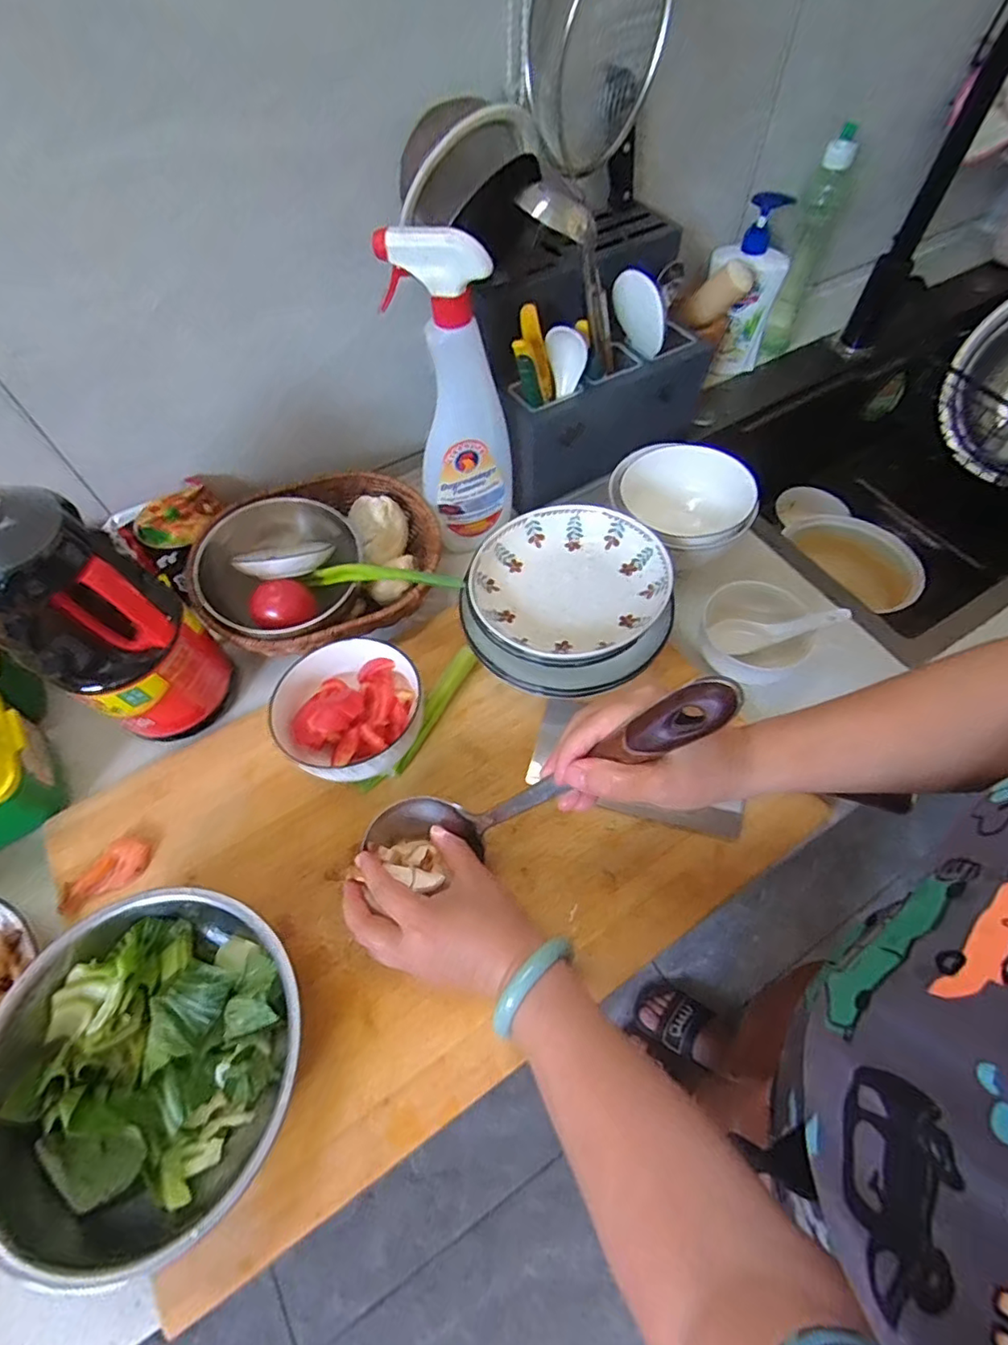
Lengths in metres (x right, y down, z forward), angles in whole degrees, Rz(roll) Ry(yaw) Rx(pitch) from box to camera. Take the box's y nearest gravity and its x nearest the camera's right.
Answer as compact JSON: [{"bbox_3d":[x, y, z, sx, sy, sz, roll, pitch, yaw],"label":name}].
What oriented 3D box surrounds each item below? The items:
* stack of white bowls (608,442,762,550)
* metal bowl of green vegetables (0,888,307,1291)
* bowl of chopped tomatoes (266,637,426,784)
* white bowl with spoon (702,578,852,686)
[{"bbox_3d":[0.187,-0.174,0.616,0.148,0.074,0.136,-28,61,-14],"label":"stack of white bowls"},{"bbox_3d":[-0.226,0.254,0.380,0.195,0.065,0.190,-1,59,2],"label":"metal bowl of green vegetables"},{"bbox_3d":[-0.128,0.039,0.498,0.123,0.060,0.118,-1,59,2],"label":"bowl of chopped tomatoes"},{"bbox_3d":[0.240,-0.038,0.551,0.100,0.055,0.101,-1,59,2],"label":"white bowl with spoon"}]

